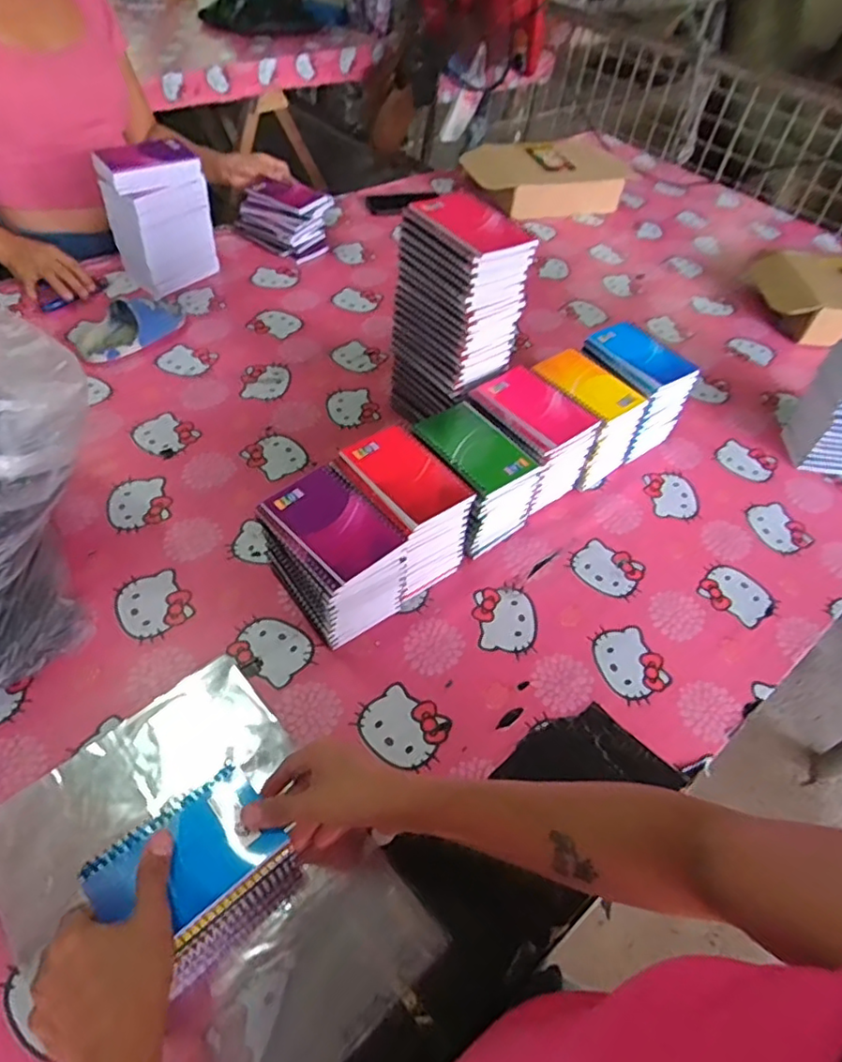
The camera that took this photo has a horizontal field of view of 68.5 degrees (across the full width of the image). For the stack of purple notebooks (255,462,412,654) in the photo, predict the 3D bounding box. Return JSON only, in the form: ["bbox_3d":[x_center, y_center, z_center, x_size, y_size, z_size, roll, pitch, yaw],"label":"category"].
[{"bbox_3d":[-0.089,0.030,0.645,0.098,0.133,0.145,-32,60,-28],"label":"stack of purple notebooks"}]

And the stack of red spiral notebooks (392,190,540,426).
[{"bbox_3d":[0.043,-0.249,0.787,0.095,0.289,0.130,-32,60,-28],"label":"stack of red spiral notebooks"}]

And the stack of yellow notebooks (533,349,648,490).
[{"bbox_3d":[0.212,-0.153,0.830,0.098,0.127,0.138,-29,59,-26],"label":"stack of yellow notebooks"}]

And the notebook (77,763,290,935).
[{"bbox_3d":[-0.178,0.245,0.471,0.129,0.017,0.079,-30,65,-35],"label":"notebook"}]

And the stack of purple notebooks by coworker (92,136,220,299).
[{"bbox_3d":[-0.418,-0.502,1.001,0.095,0.200,0.147,38,57,23],"label":"stack of purple notebooks by coworker"}]

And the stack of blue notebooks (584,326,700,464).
[{"bbox_3d":[0.289,-0.193,0.881,0.110,0.136,0.140,-31,60,-27],"label":"stack of blue notebooks"}]

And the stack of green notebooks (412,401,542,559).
[{"bbox_3d":[0.055,-0.067,0.734,0.100,0.123,0.137,-32,61,-28],"label":"stack of green notebooks"}]

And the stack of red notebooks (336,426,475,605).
[{"bbox_3d":[-0.022,-0.021,0.697,0.099,0.124,0.137,-29,59,-26],"label":"stack of red notebooks"}]

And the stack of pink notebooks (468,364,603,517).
[{"bbox_3d":[0.132,-0.112,0.786,0.102,0.128,0.136,-33,61,-28],"label":"stack of pink notebooks"}]

